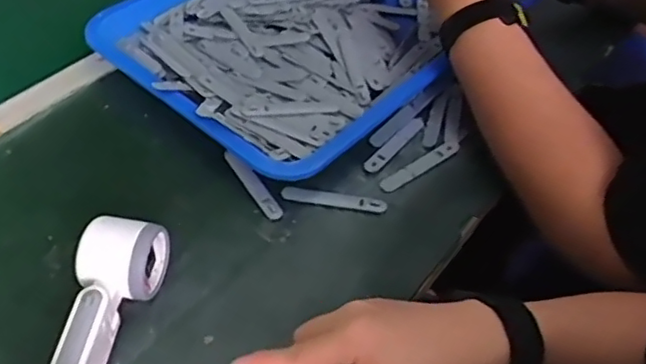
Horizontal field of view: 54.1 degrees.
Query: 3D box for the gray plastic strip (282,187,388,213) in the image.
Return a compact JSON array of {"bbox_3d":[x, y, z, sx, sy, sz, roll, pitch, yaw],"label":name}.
[{"bbox_3d":[0.010,0.016,0.574,0.094,0.006,0.014,9,47,6],"label":"gray plastic strip"}]

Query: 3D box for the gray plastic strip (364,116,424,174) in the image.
[{"bbox_3d":[0.072,-0.038,0.623,0.015,0.004,0.093,32,53,24],"label":"gray plastic strip"}]

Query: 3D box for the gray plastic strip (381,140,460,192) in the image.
[{"bbox_3d":[0.093,-0.016,0.606,0.093,0.004,0.017,-30,50,-23],"label":"gray plastic strip"}]

